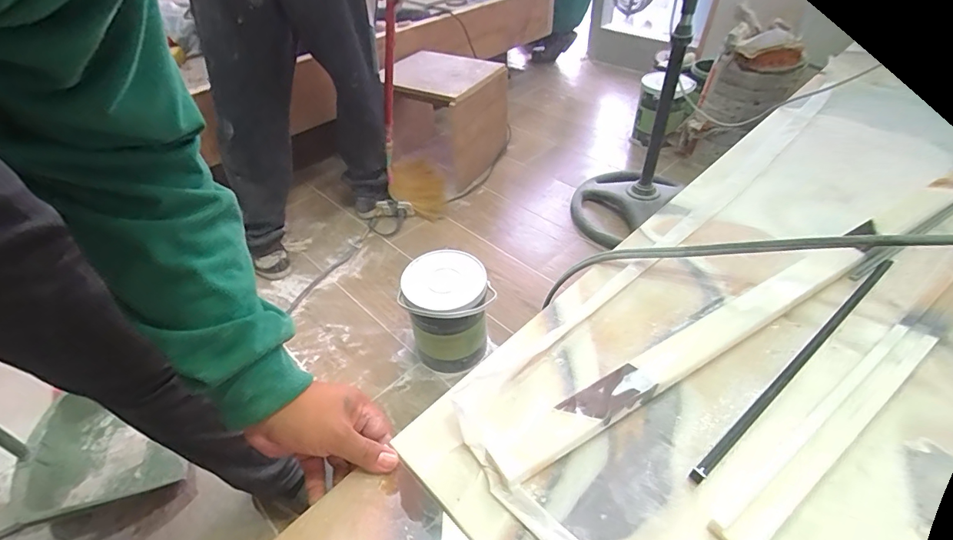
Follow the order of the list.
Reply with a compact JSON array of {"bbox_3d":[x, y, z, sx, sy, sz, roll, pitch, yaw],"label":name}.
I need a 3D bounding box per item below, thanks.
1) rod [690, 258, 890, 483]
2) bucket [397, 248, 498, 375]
[{"bbox_3d":[0.345,0.085,0.462,0.410,0.013,0.010,-30,50,-25],"label":"rod"},{"bbox_3d":[-0.058,0.104,0.968,0.174,0.228,0.176,-2,44,2],"label":"bucket"}]

